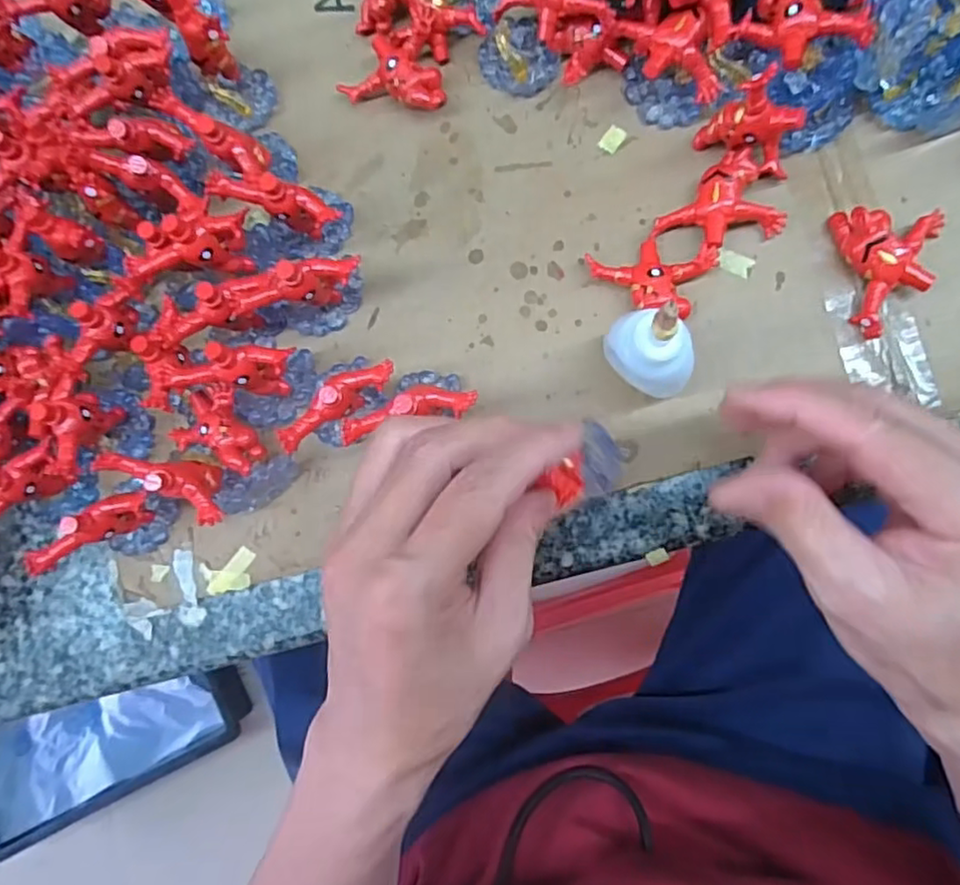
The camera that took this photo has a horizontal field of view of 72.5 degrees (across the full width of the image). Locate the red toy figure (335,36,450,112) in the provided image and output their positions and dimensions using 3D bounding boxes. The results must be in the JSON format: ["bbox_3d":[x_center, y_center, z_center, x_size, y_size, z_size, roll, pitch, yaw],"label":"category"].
[{"bbox_3d":[-0.037,-0.157,0.287,0.044,0.016,0.027,32,91,10],"label":"red toy figure"}]

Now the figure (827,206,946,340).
[{"bbox_3d":[0.160,-0.068,0.248,0.037,0.016,0.048,-11,84,8],"label":"figure"}]

